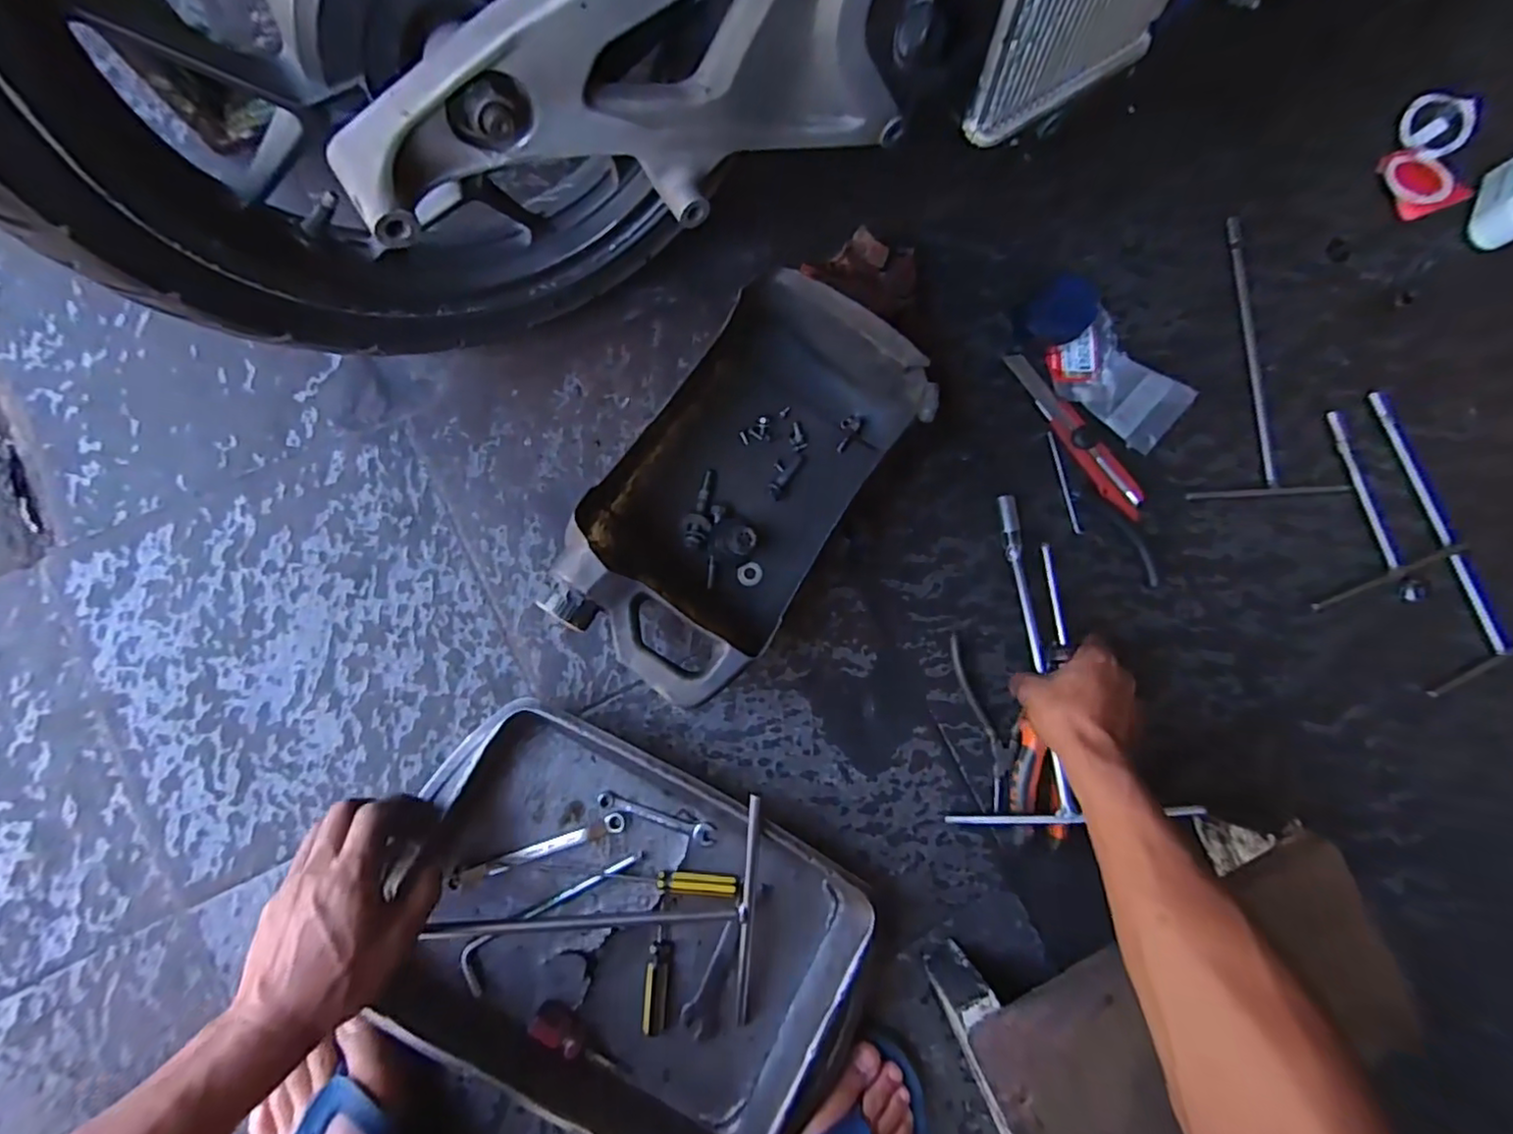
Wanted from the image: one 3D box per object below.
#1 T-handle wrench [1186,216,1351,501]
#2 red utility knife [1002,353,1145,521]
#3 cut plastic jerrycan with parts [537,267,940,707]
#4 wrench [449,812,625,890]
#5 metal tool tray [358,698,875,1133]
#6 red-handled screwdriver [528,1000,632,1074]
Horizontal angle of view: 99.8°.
[{"bbox_3d":[0.500,-0.218,0.647,0.151,0.006,0.297,-3,82,-6],"label":"T-handle wrench"},{"bbox_3d":[0.305,-0.129,0.609,0.037,0.012,0.188,-38,87,-9],"label":"red utility knife"},{"bbox_3d":[-0.015,-0.060,0.527,0.180,0.097,0.324,34,80,0],"label":"cut plastic jerrycan with parts"},{"bbox_3d":[-0.175,0.229,0.516,0.137,0.007,0.015,-17,84,-8],"label":"wrench"},{"bbox_3d":[-0.100,0.284,0.494,0.341,0.049,0.250,27,80,-1],"label":"metal tool tray"},{"bbox_3d":[-0.134,0.368,0.492,0.085,0.019,0.022,33,80,0],"label":"red-handled screwdriver"}]

